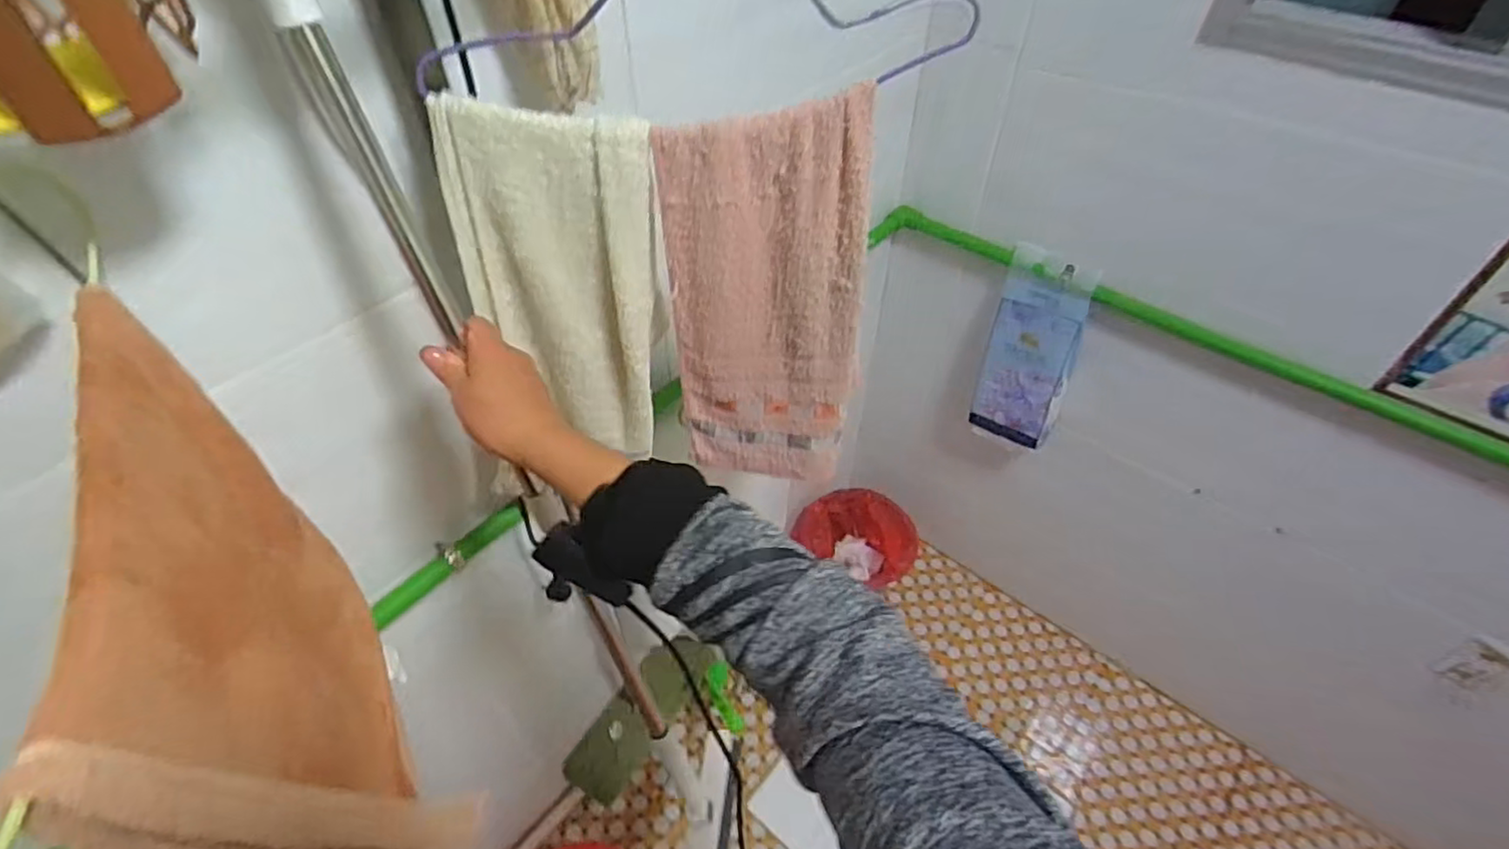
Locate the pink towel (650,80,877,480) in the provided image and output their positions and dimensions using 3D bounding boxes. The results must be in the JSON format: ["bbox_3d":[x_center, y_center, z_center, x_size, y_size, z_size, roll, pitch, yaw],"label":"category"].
[{"bbox_3d":[0.010,-0.086,0.588,0.172,0.363,0.029,0,48,-1],"label":"pink towel"}]

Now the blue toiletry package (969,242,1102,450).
[{"bbox_3d":[0.500,-0.133,1.215,0.149,0.350,0.104,31,35,35],"label":"blue toiletry package"}]

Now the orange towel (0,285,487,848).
[{"bbox_3d":[-0.289,0.153,0.427,0.065,0.361,0.288,-24,53,-21],"label":"orange towel"}]

